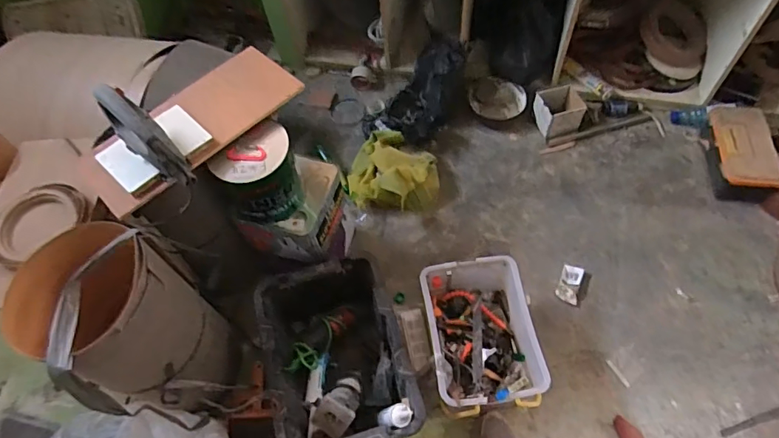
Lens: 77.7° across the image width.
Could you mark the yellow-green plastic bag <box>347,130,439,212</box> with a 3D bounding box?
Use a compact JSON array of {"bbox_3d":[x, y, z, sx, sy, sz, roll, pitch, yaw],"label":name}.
[{"bbox_3d":[0.012,-0.140,1.583,0.296,0.121,0.245,19,62,15],"label":"yellow-green plastic bag"}]

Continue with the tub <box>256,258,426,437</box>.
[{"bbox_3d":[-0.128,0.351,1.226,0.319,0.230,0.468,-15,59,-5],"label":"tub"}]

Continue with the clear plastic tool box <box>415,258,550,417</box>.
[{"bbox_3d":[0.227,0.306,1.249,0.246,0.217,0.360,-8,58,-1],"label":"clear plastic tool box"}]

